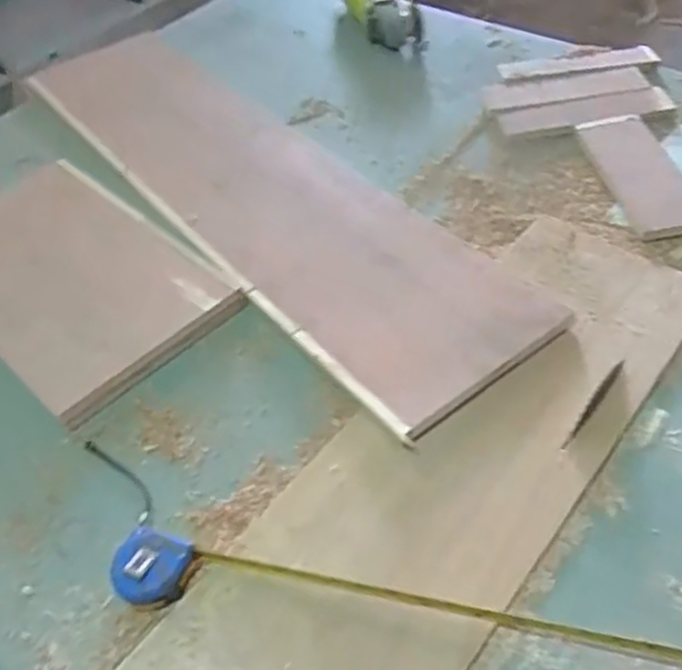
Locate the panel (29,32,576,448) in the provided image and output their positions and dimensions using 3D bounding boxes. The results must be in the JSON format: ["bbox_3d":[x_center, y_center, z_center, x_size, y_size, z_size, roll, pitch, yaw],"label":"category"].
[{"bbox_3d":[-0.154,-0.243,1.081,0.264,0.022,1.061,-29,49,-22],"label":"panel"}]

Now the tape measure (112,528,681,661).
[{"bbox_3d":[0.066,0.225,0.604,0.540,0.028,0.059,5,46,11],"label":"tape measure"}]

